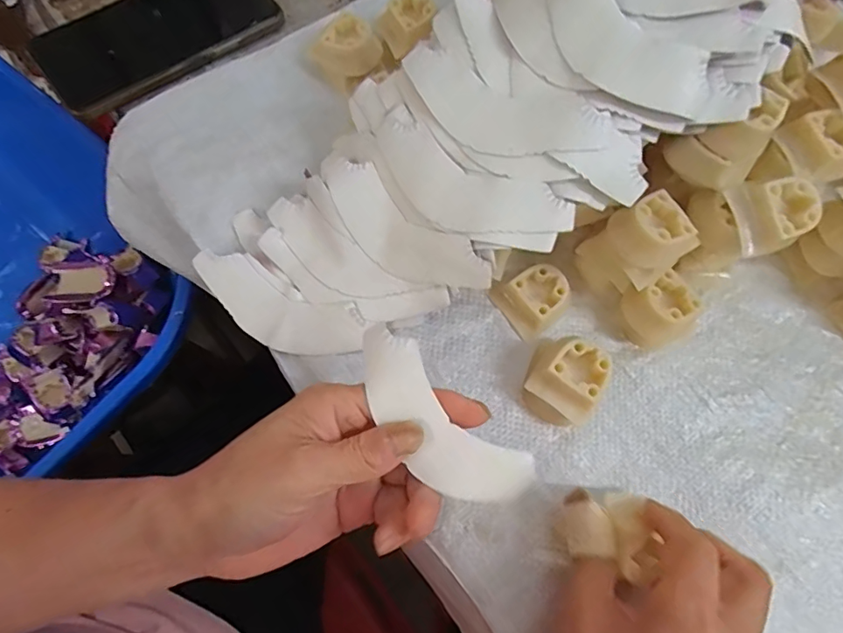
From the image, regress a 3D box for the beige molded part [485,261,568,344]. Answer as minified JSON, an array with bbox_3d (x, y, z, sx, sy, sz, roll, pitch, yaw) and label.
[{"bbox_3d":[0.069,-0.012,0.301,0.038,0.017,0.037,-35,76,-13],"label":"beige molded part"}]

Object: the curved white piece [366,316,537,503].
[{"bbox_3d":[0.006,0.048,0.223,0.038,0.013,0.099,-41,88,-15],"label":"curved white piece"}]

